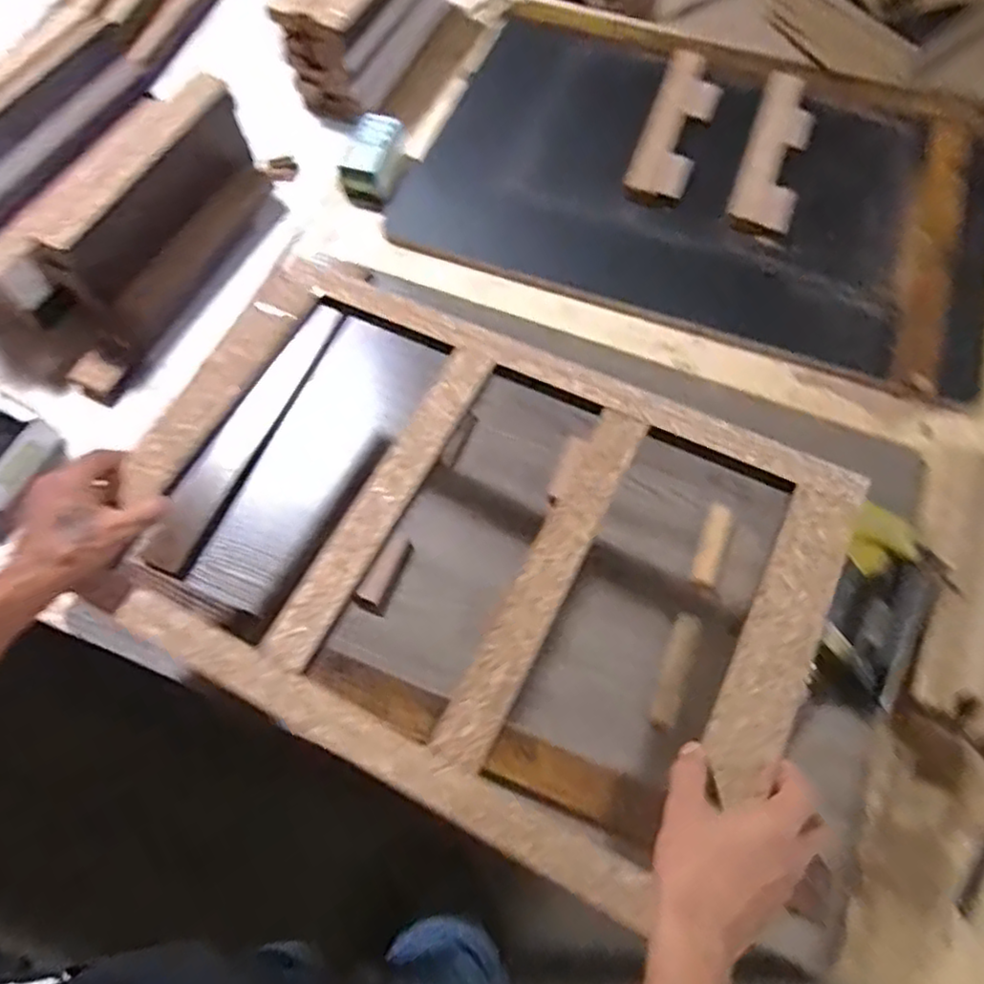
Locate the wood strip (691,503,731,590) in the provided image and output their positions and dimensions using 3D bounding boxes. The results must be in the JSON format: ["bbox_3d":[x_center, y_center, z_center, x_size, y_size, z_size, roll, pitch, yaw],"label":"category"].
[{"bbox_3d":[0.238,0.059,0.740,0.024,0.012,0.097,20,66,9],"label":"wood strip"}]

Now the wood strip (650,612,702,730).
[{"bbox_3d":[0.186,0.179,0.688,0.024,0.008,0.118,19,66,9],"label":"wood strip"}]

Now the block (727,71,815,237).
[{"bbox_3d":[0.413,-0.492,0.984,0.085,0.027,0.313,19,66,9],"label":"block"}]

